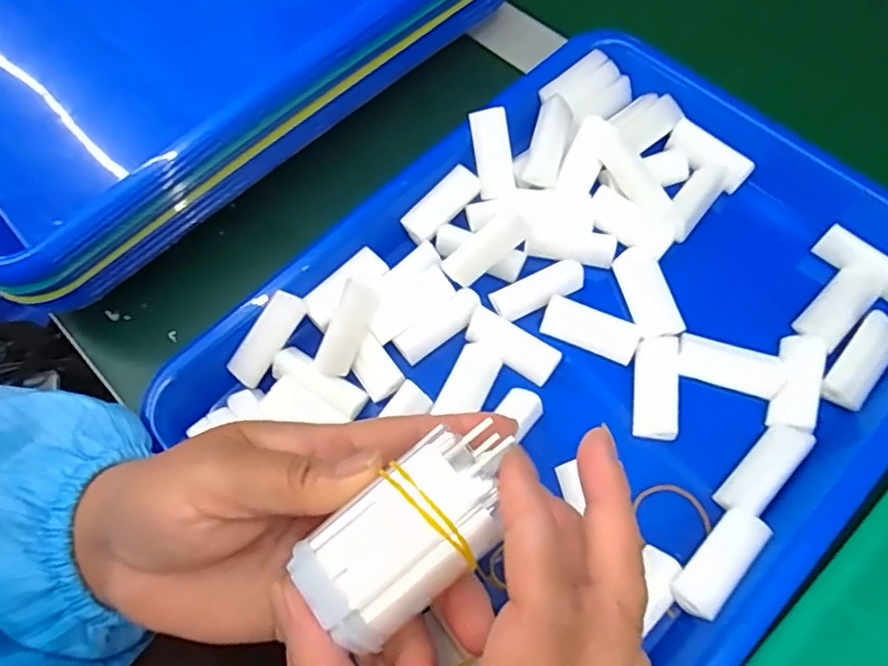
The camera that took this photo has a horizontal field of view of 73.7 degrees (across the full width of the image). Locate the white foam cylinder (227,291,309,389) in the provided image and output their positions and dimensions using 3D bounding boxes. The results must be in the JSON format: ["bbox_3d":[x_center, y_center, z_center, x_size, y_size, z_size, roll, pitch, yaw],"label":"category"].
[{"bbox_3d":[-0.084,0.003,0.282,0.014,0.013,0.048,37,93,17],"label":"white foam cylinder"}]

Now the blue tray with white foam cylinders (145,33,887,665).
[{"bbox_3d":[0.066,0.007,0.287,0.325,0.052,0.246,-43,71,-15],"label":"blue tray with white foam cylinders"}]

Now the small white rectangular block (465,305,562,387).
[{"bbox_3d":[0.032,0.006,0.284,0.046,0.012,0.016,32,71,15],"label":"small white rectangular block"}]

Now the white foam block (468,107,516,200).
[{"bbox_3d":[0.026,-0.092,0.306,0.018,0.015,0.043,-10,104,-2],"label":"white foam block"}]

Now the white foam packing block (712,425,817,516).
[{"bbox_3d":[0.137,0.060,0.254,0.047,0.016,0.016,-41,70,-15],"label":"white foam packing block"}]

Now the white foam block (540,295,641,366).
[{"bbox_3d":[0.071,-0.001,0.286,0.045,0.013,0.017,22,69,12],"label":"white foam block"}]

